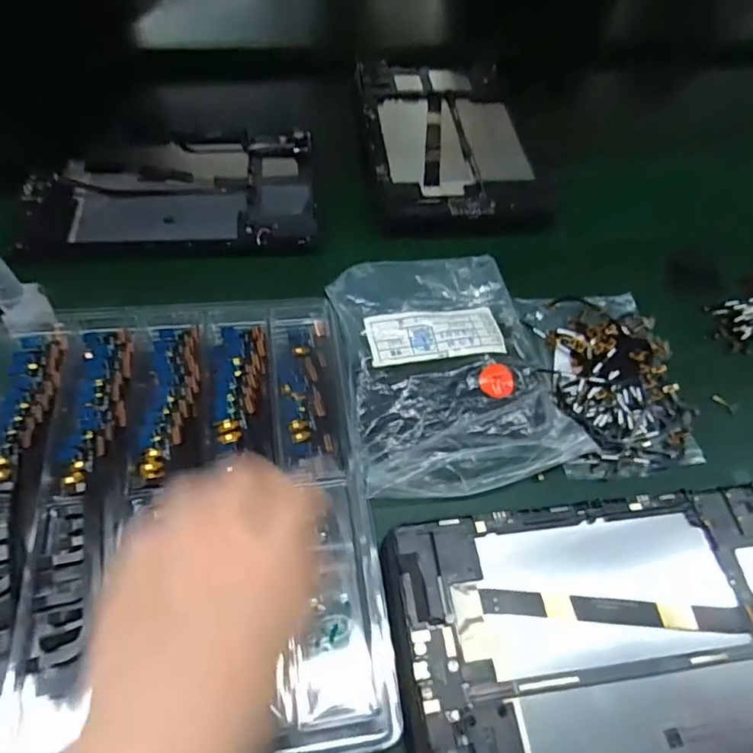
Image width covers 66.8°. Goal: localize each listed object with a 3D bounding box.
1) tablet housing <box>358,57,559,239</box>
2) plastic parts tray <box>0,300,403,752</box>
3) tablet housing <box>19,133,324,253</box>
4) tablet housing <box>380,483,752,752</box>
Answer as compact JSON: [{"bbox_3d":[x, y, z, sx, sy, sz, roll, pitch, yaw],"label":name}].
[{"bbox_3d":[0.069,-0.224,0.535,0.151,0.008,0.257,-4,56,-6],"label":"tablet housing"},{"bbox_3d":[-0.115,0.063,0.320,0.218,0.019,0.269,-5,56,-6],"label":"plastic parts tray"},{"bbox_3d":[-0.168,-0.158,0.481,0.229,0.009,0.150,-3,56,-4],"label":"tablet housing"},{"bbox_3d":[0.132,0.139,0.294,0.238,0.016,0.152,-4,56,-9],"label":"tablet housing"}]

